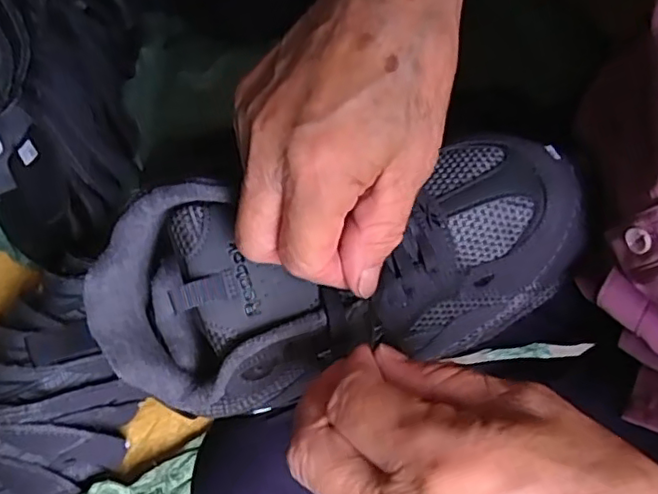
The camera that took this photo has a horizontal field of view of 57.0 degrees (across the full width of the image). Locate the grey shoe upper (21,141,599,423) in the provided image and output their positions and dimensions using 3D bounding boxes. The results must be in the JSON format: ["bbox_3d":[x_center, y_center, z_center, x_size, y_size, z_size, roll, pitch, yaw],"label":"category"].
[{"bbox_3d":[0.000,0.013,0.301,0.272,0.077,0.102,-13,66,-7],"label":"grey shoe upper"}]

